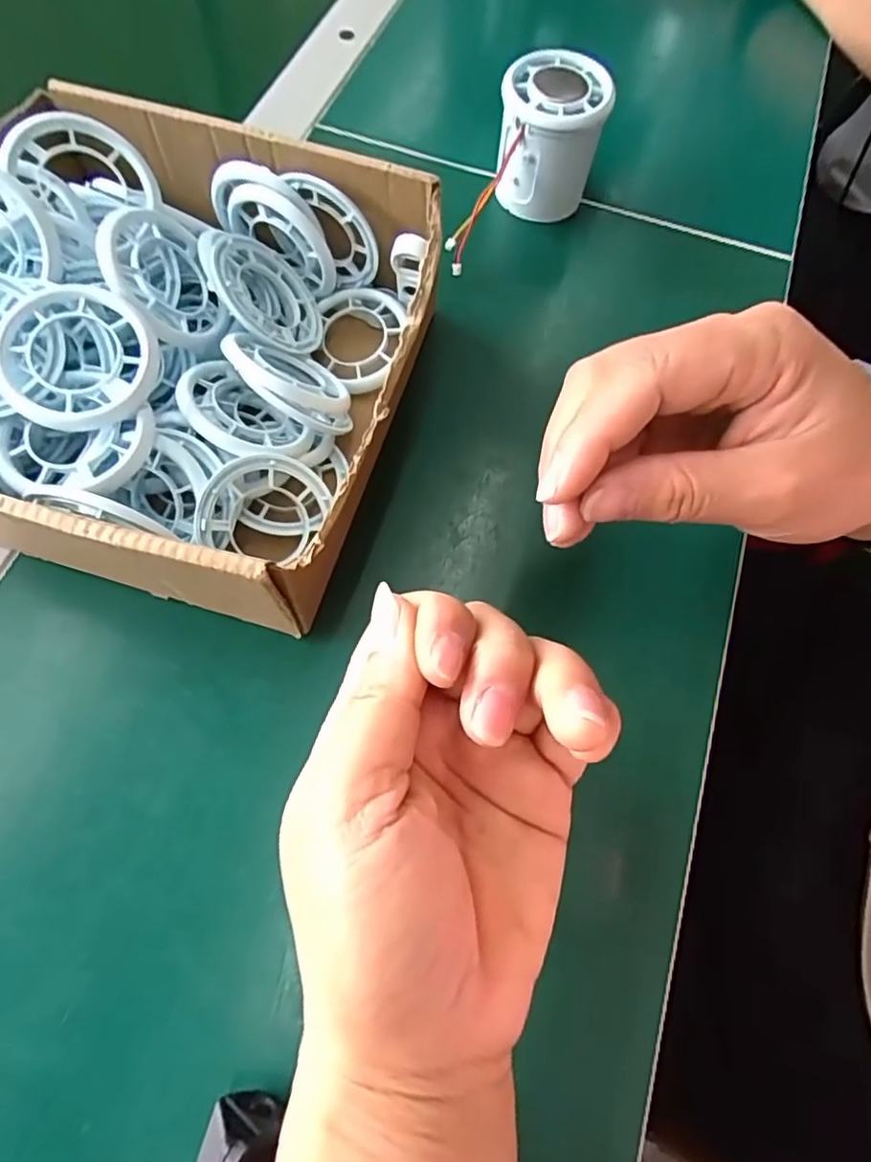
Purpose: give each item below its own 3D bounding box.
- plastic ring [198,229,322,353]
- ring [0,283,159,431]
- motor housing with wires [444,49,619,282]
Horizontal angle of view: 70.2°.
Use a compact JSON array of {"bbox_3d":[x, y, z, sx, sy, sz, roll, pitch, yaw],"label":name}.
[{"bbox_3d":[-0.078,-0.129,0.285,0.056,0.010,0.055,11,62,-47],"label":"plastic ring"},{"bbox_3d":[-0.136,-0.084,0.235,0.055,0.008,0.056,2,81,-11],"label":"ring"},{"bbox_3d":[0.051,-0.213,0.331,0.053,0.071,0.101,22,69,5],"label":"motor housing with wires"}]

